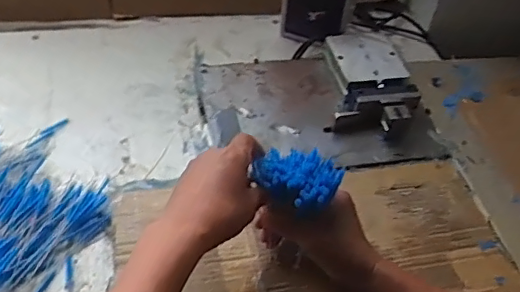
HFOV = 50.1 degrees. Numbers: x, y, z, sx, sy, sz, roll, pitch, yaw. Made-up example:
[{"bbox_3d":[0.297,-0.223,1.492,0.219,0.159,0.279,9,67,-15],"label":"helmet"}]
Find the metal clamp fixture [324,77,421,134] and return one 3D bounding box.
[{"bbox_3d":[0.156,-0.057,0.778,0.132,0.039,0.082,-1,46,-7],"label":"metal clamp fixture"}]

